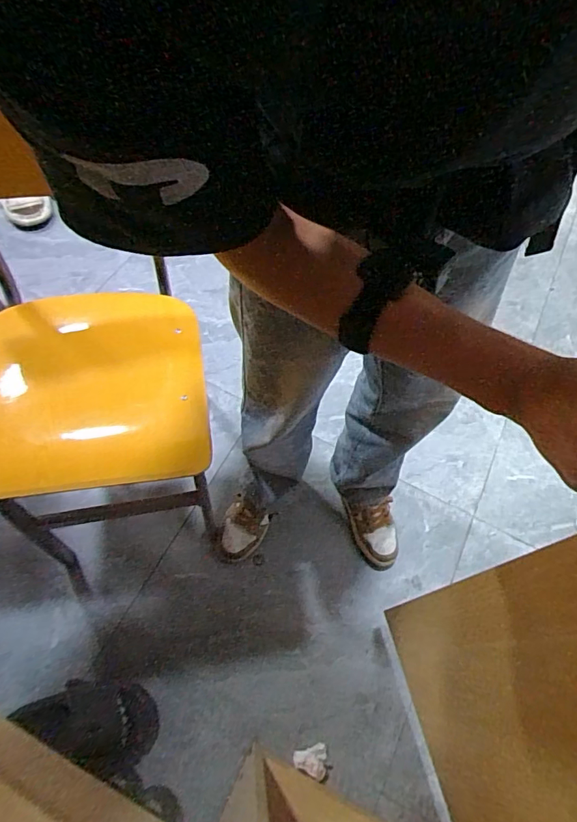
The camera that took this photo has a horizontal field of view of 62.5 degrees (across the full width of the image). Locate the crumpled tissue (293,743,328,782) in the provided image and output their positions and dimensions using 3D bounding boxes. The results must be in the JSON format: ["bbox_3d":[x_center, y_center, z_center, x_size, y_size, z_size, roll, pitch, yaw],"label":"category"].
[{"bbox_3d":[0.041,0.654,0.884,0.061,0.014,0.056,0,63,-5],"label":"crumpled tissue"}]

